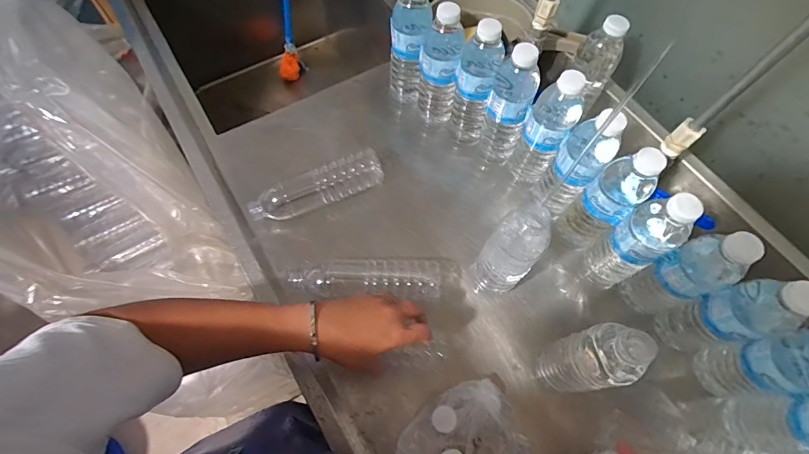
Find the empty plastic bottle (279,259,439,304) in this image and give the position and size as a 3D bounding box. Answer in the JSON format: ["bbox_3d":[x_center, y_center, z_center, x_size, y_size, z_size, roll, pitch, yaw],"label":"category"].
[{"bbox_3d":[-0.055,0.071,0.555,0.210,0.050,0.056,4,66,-1],"label":"empty plastic bottle"}]

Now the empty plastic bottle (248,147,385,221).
[{"bbox_3d":[-0.136,-0.061,0.618,0.205,0.055,0.055,-20,68,-11],"label":"empty plastic bottle"}]

